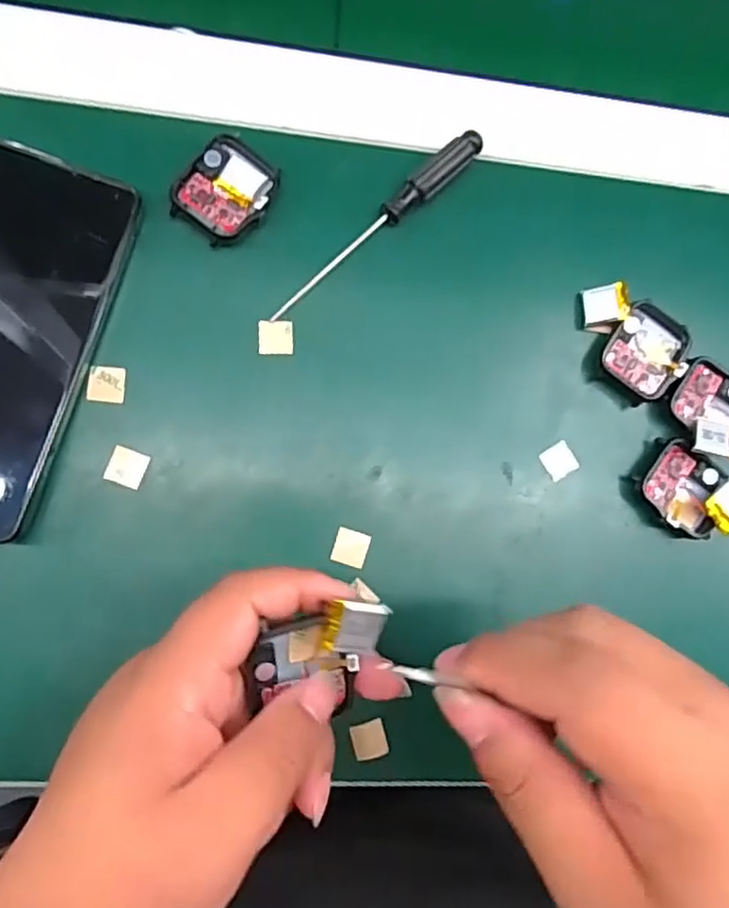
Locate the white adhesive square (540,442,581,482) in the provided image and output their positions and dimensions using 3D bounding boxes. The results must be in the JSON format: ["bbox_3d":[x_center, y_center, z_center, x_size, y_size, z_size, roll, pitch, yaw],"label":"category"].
[{"bbox_3d":[0.095,0.003,0.317,0.016,0.004,0.016,-31,90,-10],"label":"white adhesive square"}]

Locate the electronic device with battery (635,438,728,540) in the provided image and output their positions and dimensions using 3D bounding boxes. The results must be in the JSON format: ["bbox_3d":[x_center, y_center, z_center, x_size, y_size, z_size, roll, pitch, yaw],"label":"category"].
[{"bbox_3d":[0.158,0.020,0.319,0.048,0.018,0.038,42,81,-3],"label":"electronic device with battery"}]

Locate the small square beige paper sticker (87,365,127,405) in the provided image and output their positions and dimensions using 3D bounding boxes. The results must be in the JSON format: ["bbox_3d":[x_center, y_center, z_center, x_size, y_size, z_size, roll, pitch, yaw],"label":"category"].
[{"bbox_3d":[-0.114,-0.031,0.289,0.016,0.004,0.016,6,84,-8],"label":"small square beige paper sticker"}]

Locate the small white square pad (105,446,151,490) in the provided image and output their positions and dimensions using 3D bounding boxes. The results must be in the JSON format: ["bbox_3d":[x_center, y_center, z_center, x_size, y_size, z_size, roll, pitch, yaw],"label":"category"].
[{"bbox_3d":[-0.104,0.006,0.287,0.015,0.004,0.015,21,82,-6],"label":"small white square pad"}]

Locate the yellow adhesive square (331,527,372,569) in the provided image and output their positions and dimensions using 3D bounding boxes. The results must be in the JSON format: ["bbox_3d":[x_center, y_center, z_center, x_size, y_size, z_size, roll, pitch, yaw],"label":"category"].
[{"bbox_3d":[-0.006,0.043,0.298,0.016,0.004,0.015,19,82,-6],"label":"yellow adhesive square"}]

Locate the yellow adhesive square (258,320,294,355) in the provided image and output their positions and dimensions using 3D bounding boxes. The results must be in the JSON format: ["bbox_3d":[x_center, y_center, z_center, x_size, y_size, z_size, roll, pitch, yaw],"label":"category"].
[{"bbox_3d":[-0.041,-0.054,0.302,0.016,0.004,0.015,-1,85,-8],"label":"yellow adhesive square"}]

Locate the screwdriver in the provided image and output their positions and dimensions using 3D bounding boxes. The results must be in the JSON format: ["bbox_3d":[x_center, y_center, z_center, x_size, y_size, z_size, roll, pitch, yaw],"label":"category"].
[{"bbox_3d":[0.008,-0.108,0.308,0.015,0.012,0.130,46,80,-2],"label":"screwdriver"}]

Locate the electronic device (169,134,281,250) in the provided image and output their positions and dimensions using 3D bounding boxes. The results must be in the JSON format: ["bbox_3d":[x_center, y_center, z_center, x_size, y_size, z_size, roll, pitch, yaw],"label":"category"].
[{"bbox_3d":[-0.063,-0.119,0.300,0.038,0.010,0.045,31,81,-4],"label":"electronic device"}]

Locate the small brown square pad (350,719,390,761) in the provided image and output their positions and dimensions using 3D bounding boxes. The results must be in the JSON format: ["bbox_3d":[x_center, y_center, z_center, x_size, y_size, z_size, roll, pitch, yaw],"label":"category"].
[{"bbox_3d":[0.003,0.128,0.292,0.015,0.004,0.016,-13,87,-9],"label":"small brown square pad"}]

